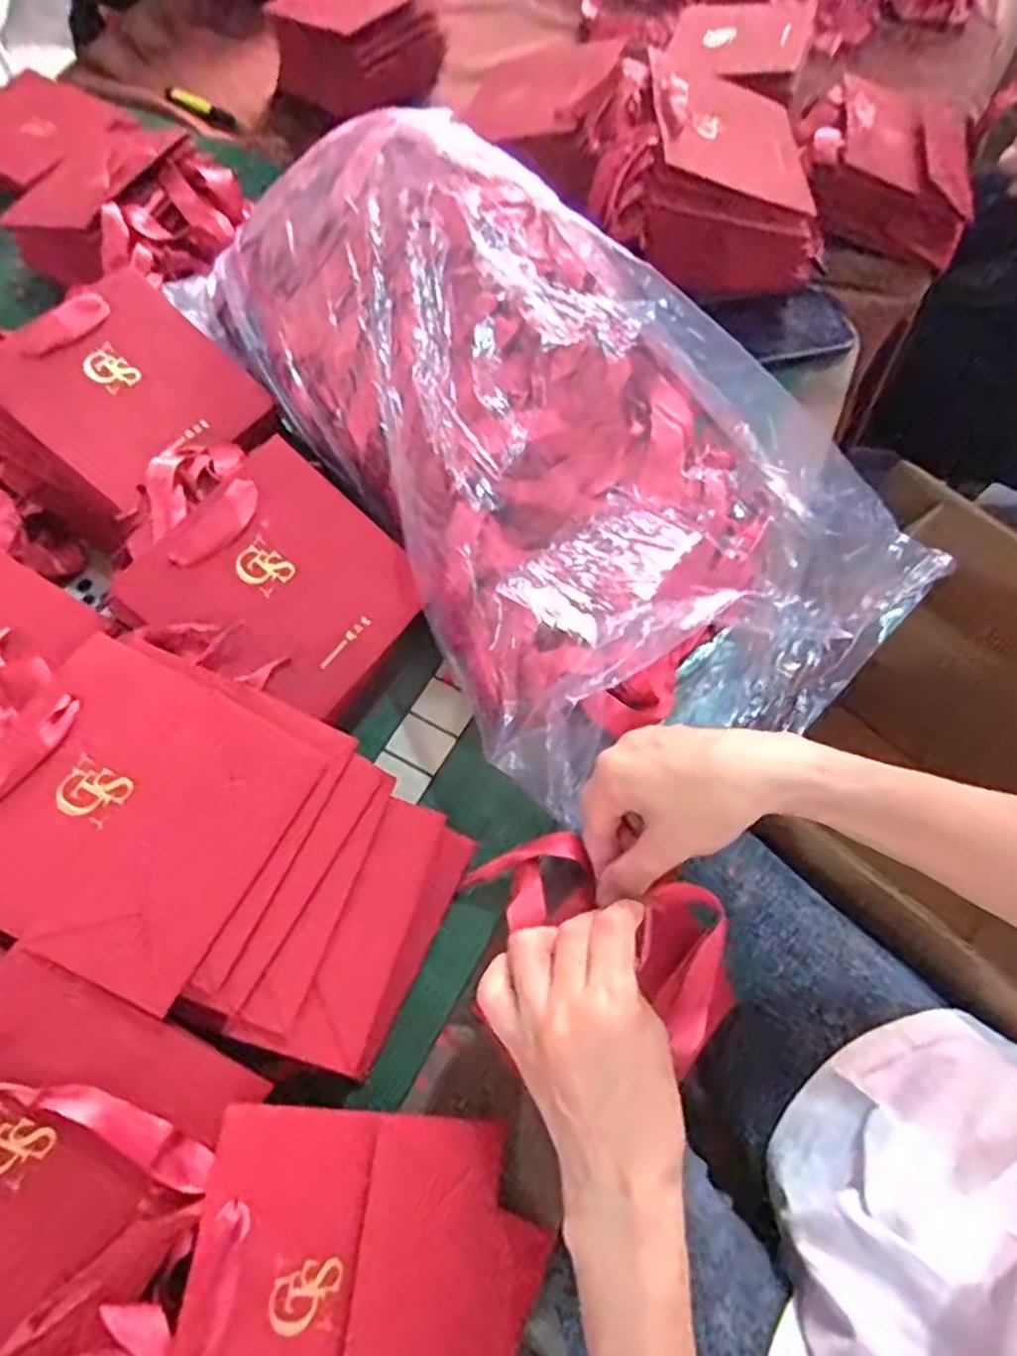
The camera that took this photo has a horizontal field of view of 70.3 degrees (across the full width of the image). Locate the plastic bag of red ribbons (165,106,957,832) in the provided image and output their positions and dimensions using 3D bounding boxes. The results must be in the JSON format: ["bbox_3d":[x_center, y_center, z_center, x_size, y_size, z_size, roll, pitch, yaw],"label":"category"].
[{"bbox_3d":[-0.023,-0.183,0.501,0.483,0.158,0.305,40,71,18],"label":"plastic bag of red ribbons"}]

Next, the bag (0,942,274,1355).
[{"bbox_3d":[-0.207,0.212,0.318,0.151,0.017,0.139,35,70,-12],"label":"bag"}]

